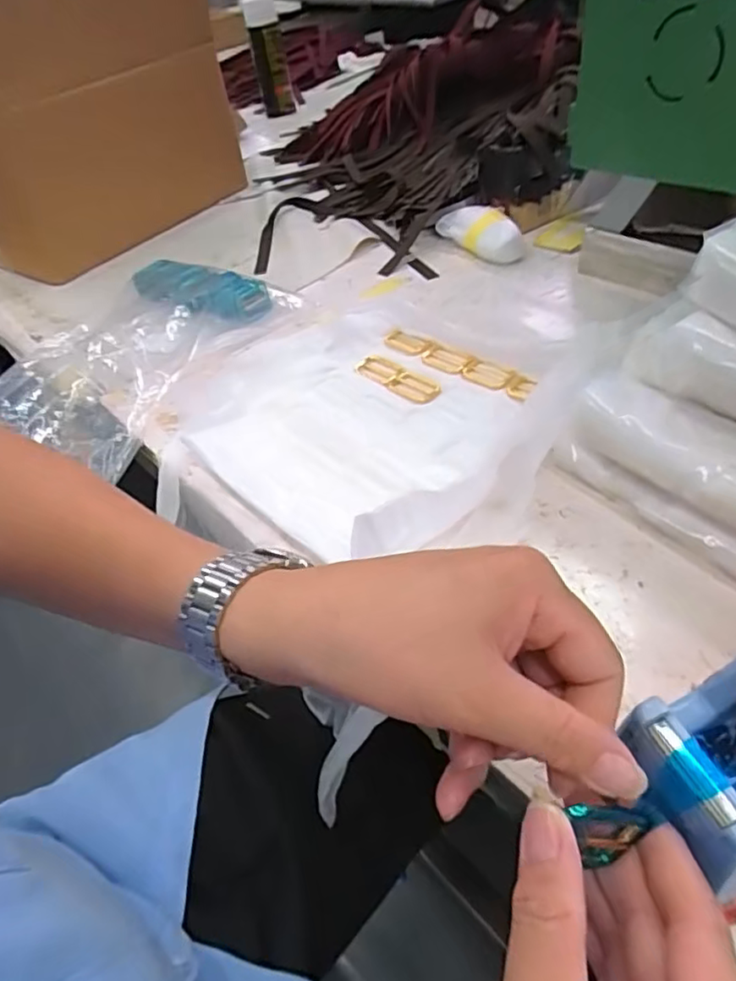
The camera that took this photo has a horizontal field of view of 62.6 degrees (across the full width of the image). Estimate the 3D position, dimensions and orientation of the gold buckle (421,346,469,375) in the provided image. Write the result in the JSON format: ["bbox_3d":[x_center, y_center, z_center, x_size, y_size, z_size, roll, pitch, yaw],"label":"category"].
[{"bbox_3d":[0.073,-0.123,0.571,0.045,0.007,0.023,30,56,31],"label":"gold buckle"}]

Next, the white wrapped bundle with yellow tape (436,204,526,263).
[{"bbox_3d":[0.134,-0.304,0.718,0.047,0.044,0.117,-29,49,-20],"label":"white wrapped bundle with yellow tape"}]

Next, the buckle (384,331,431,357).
[{"bbox_3d":[0.040,-0.147,0.603,0.046,0.005,0.023,27,54,30],"label":"buckle"}]

